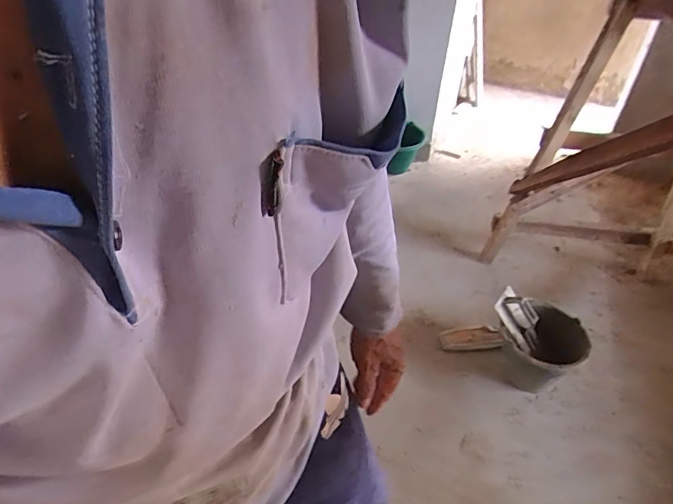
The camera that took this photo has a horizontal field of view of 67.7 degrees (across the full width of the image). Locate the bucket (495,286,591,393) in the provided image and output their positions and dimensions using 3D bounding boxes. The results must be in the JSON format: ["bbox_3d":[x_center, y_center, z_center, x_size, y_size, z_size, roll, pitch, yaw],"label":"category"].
[{"bbox_3d":[0.587,0.272,1.489,0.270,0.221,0.203,27,46,26],"label":"bucket"}]

